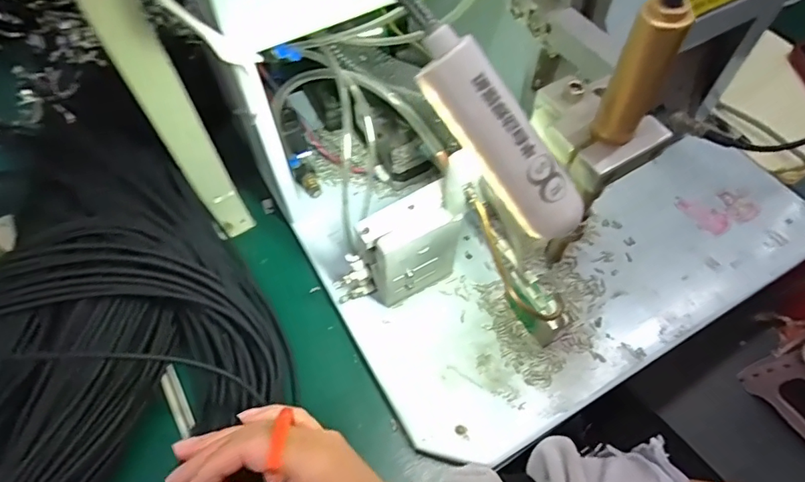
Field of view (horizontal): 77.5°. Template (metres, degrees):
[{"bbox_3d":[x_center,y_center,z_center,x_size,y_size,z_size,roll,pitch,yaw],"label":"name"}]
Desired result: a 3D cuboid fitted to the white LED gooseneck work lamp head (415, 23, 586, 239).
[{"bbox_3d":[0.036,-0.036,0.181,0.085,0.017,0.020,50,64,-16],"label":"white LED gooseneck work lamp head"}]

